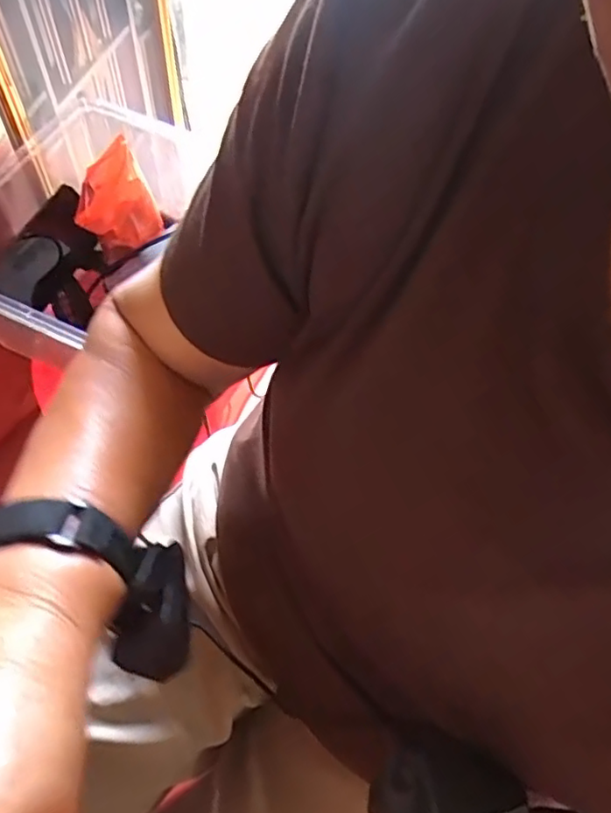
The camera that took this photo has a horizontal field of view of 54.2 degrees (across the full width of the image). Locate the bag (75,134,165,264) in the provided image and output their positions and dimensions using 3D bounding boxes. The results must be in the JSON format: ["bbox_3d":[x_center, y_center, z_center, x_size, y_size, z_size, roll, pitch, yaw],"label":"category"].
[{"bbox_3d":[-0.229,-0.236,0.713,0.056,0.104,0.098,39,65,17],"label":"bag"}]

